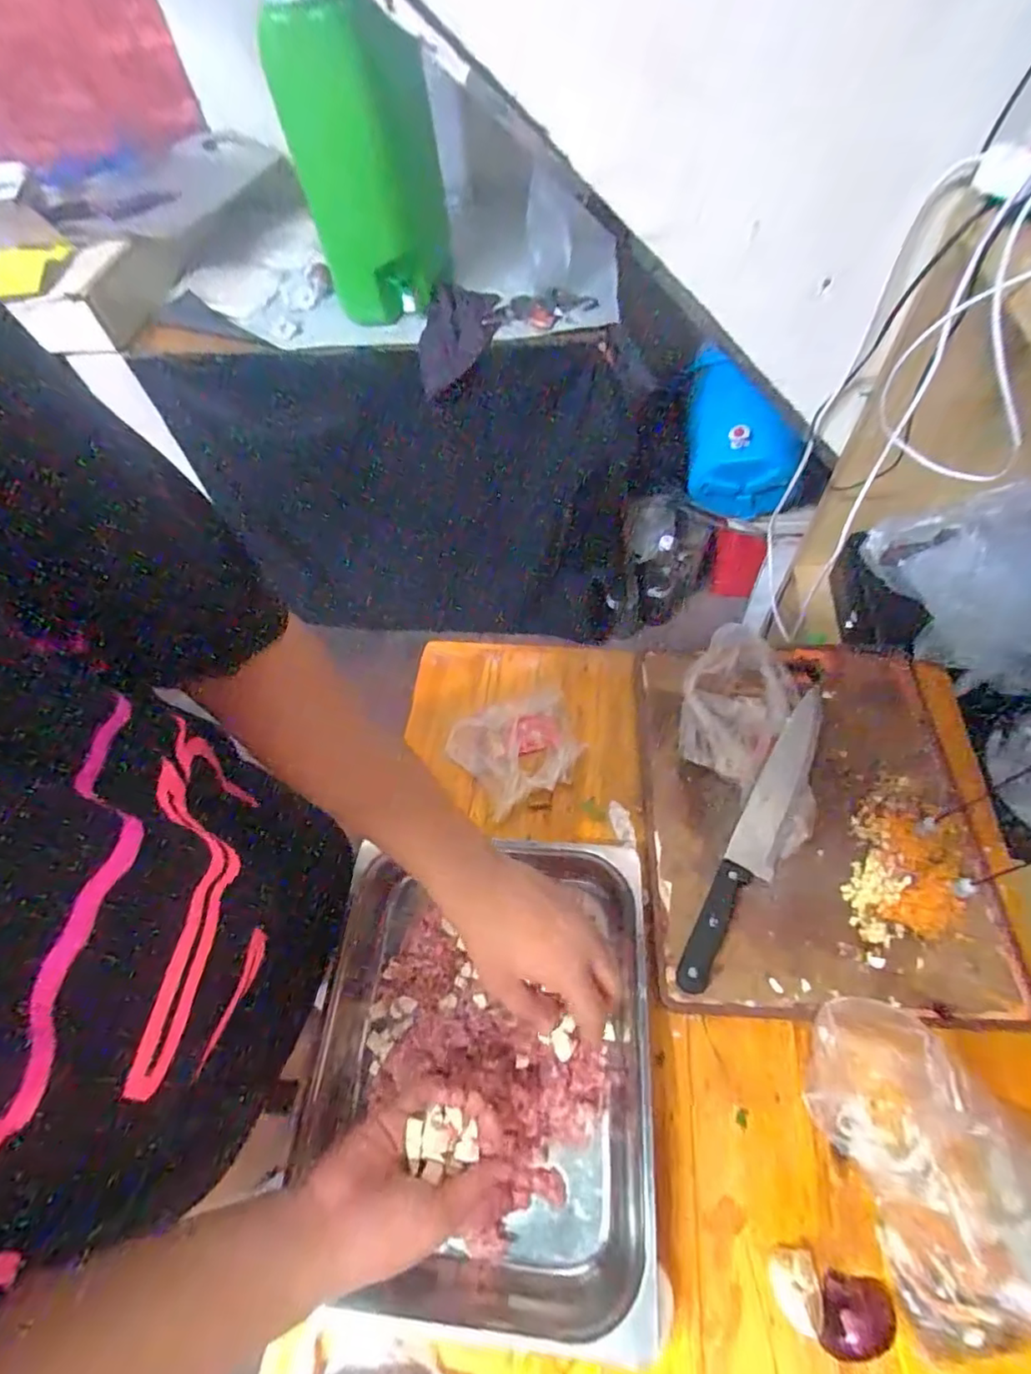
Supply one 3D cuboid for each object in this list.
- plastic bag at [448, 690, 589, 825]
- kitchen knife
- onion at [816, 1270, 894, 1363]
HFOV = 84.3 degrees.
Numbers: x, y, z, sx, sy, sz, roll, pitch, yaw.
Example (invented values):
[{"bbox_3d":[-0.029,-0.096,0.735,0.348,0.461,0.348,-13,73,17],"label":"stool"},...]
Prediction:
[{"bbox_3d":[0.005,0.067,0.630,0.137,0.032,0.119,-27,60,-10],"label":"plastic bag"},{"bbox_3d":[0.235,0.132,0.543,0.042,0.013,0.322,25,64,18],"label":"kitchen knife"},{"bbox_3d":[0.225,0.417,0.374,0.048,0.024,0.040,4,60,8],"label":"onion"}]

